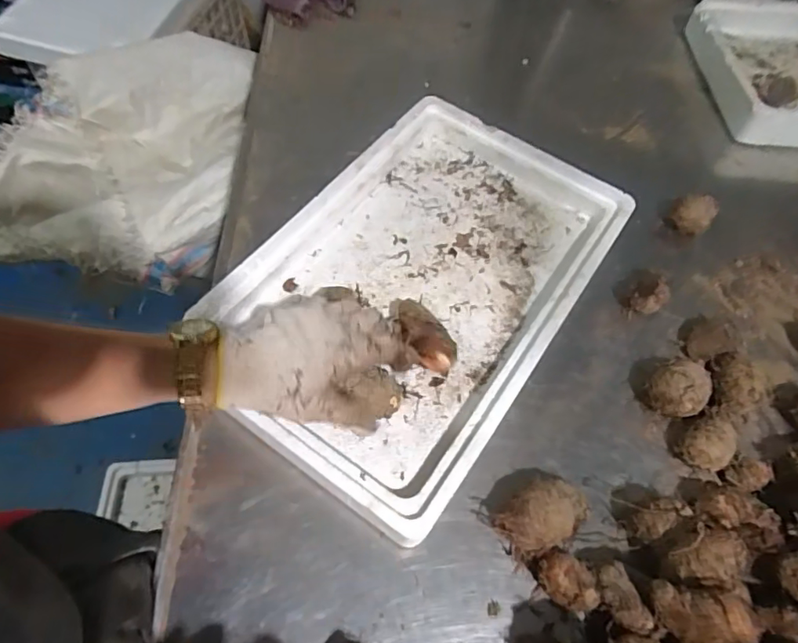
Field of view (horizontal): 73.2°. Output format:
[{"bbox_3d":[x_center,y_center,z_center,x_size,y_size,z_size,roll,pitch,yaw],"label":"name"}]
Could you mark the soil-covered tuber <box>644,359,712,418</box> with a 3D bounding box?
[{"bbox_3d":[0.277,0.069,0.536,0.051,0.052,0.050,2,58,-3],"label":"soil-covered tuber"}]

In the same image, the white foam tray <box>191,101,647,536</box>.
[{"bbox_3d":[0.024,-0.048,0.571,0.296,0.046,0.457,32,62,15],"label":"white foam tray"}]

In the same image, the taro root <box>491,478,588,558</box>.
[{"bbox_3d":[0.123,0.168,0.464,0.081,0.049,0.055,-30,66,-20],"label":"taro root"}]

